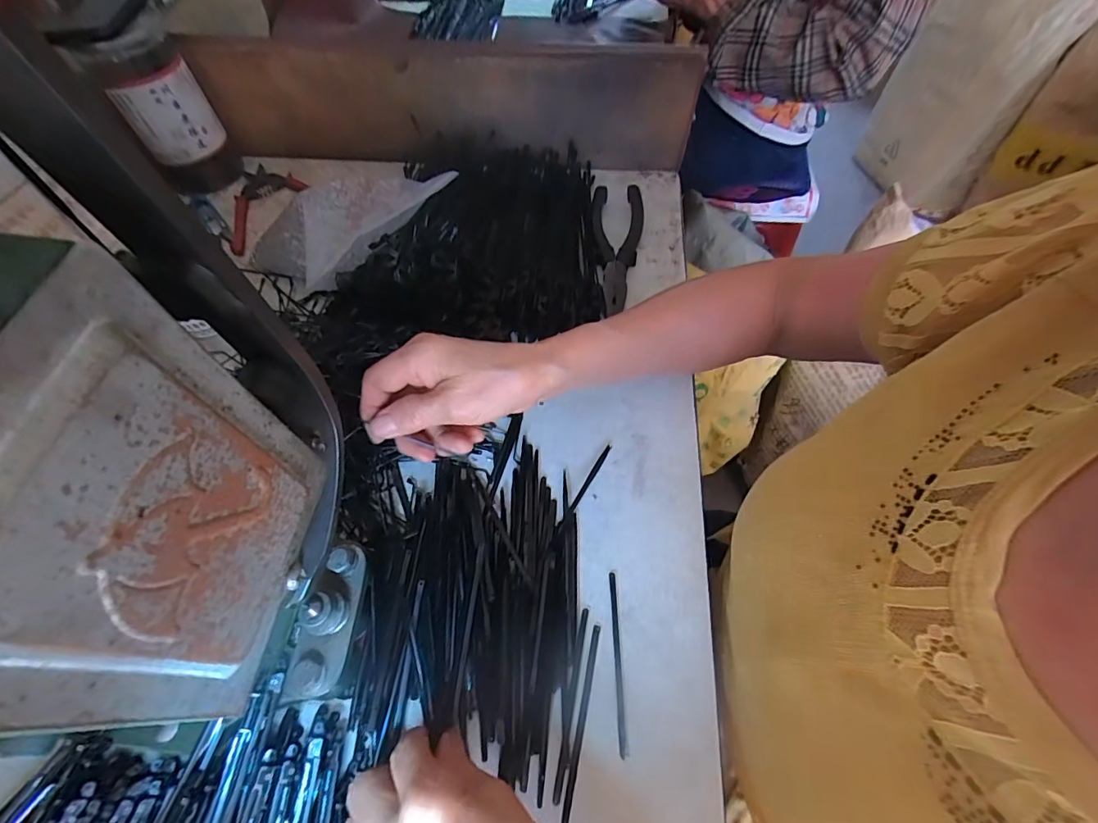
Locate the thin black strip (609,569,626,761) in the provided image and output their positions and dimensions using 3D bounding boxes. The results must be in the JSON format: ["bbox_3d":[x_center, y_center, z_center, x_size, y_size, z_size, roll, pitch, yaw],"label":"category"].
[{"bbox_3d":[0.042,0.152,0.291,0.005,0.004,0.098,-1,59,1],"label":"thin black strip"}]

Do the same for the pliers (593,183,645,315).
[{"bbox_3d":[0.068,-0.164,0.462,0.051,0.015,0.165,3,60,3],"label":"pliers"}]

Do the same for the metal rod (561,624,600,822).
[{"bbox_3d":[0.020,0.177,0.273,0.004,0.004,0.099,11,60,7],"label":"metal rod"}]

